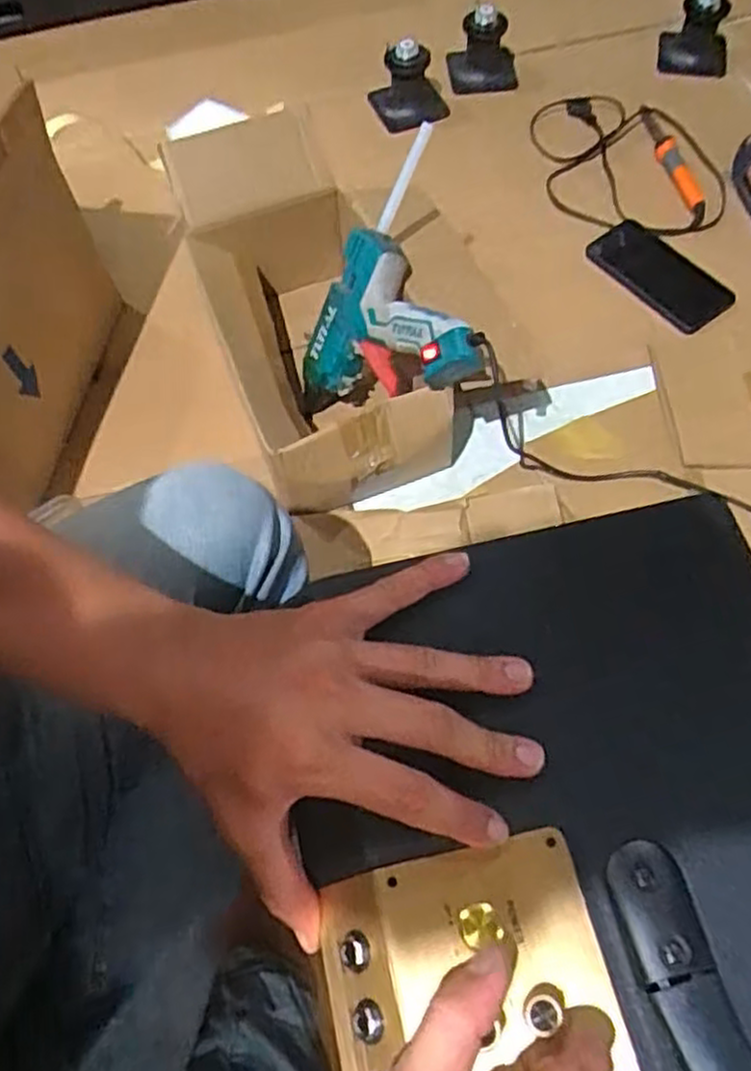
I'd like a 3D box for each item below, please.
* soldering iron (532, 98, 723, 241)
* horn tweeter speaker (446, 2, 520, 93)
[{"bbox_3d":[0.322,-0.485,0.976,0.208,0.025,0.280,-13,63,-3],"label":"soldering iron"},{"bbox_3d":[0.154,-0.681,1.057,0.098,0.077,0.083,-5,63,1],"label":"horn tweeter speaker"}]

